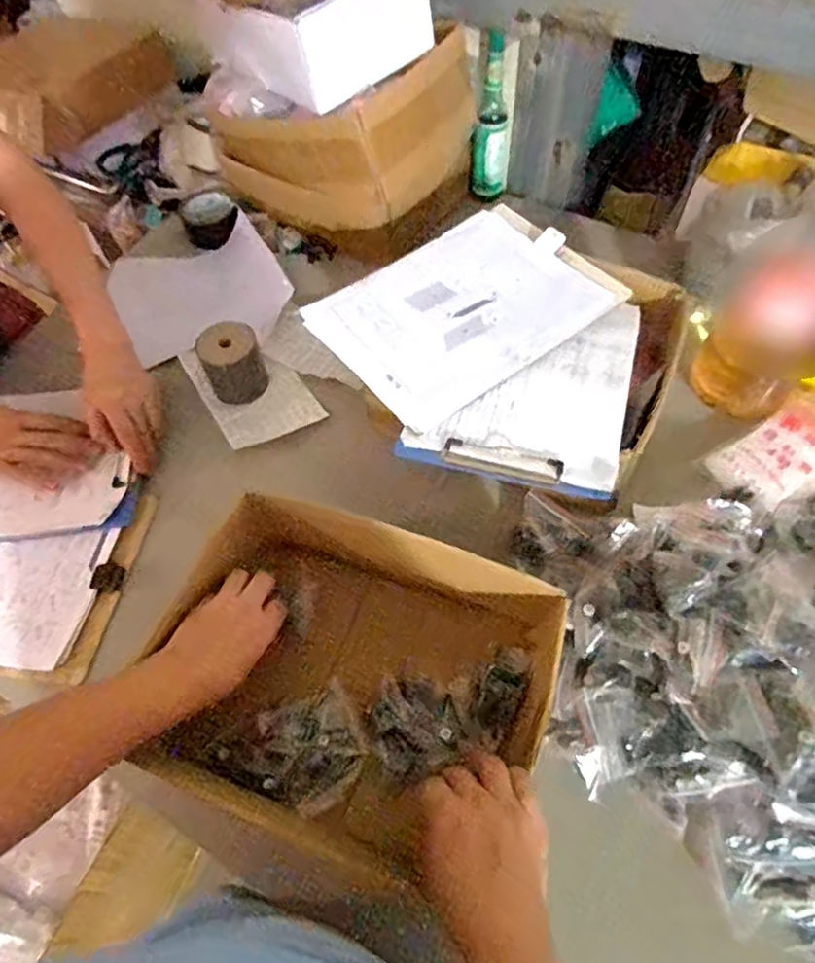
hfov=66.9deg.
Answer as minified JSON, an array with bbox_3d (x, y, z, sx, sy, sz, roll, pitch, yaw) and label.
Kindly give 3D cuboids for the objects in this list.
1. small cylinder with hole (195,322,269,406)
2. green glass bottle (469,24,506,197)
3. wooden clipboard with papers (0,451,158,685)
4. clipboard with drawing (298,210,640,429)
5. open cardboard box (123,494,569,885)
[{"bbox_3d":[-0.225,-0.153,0.798,0.077,0.079,0.065,-25,60,-12],"label":"small cylinder with hole"},{"bbox_3d":[0.129,-0.549,0.948,0.054,0.220,0.051,11,60,10],"label":"green glass bottle"},{"bbox_3d":[-0.473,0.086,0.706,0.317,0.024,0.244,5,59,7],"label":"wooden clipboard with papers"},{"bbox_3d":[0.069,-0.209,0.720,0.320,0.017,0.227,-35,63,-17],"label":"clipboard with drawing"},{"bbox_3d":[-0.041,0.175,0.557,0.333,0.104,0.270,14,60,11],"label":"open cardboard box"}]

